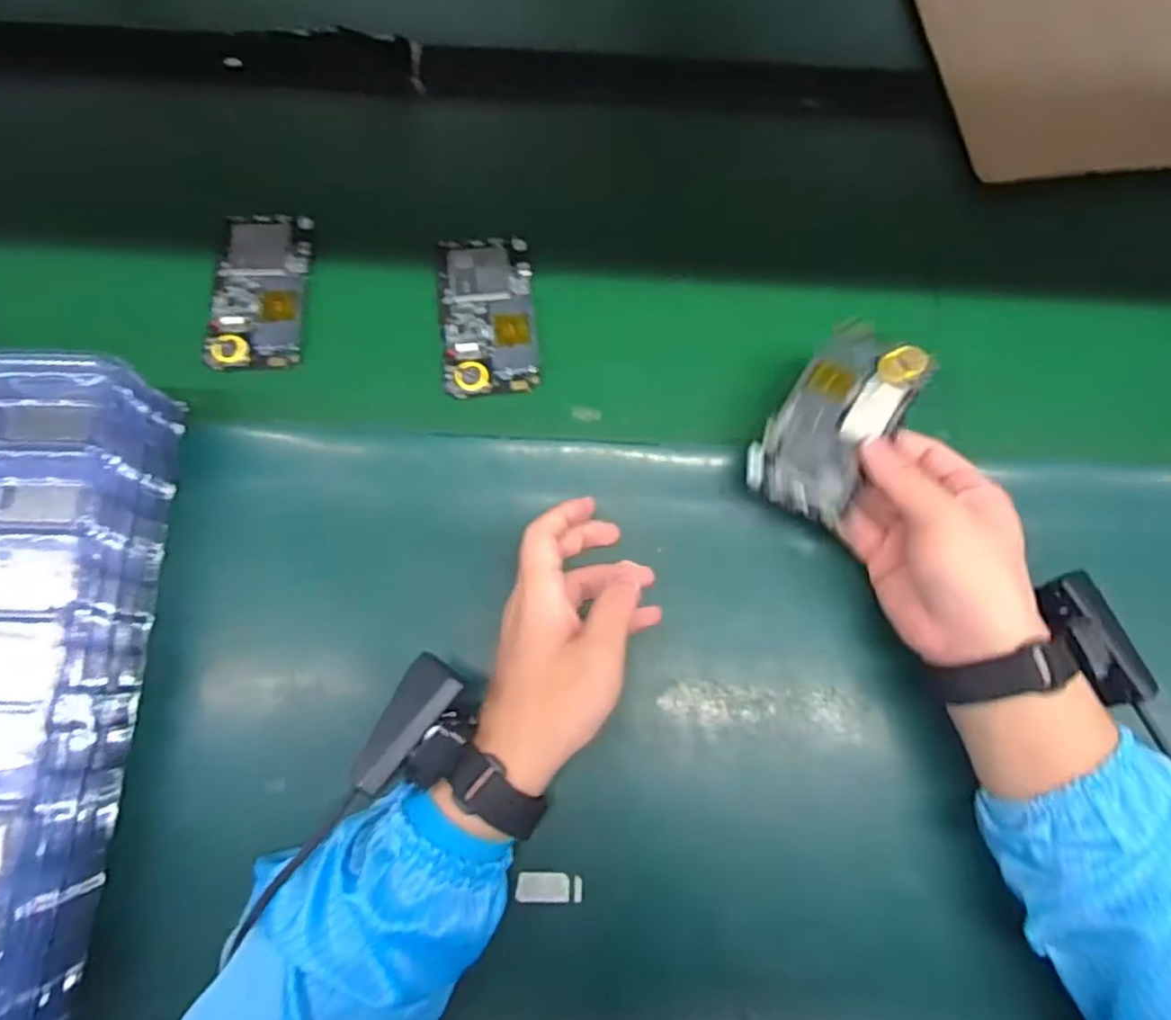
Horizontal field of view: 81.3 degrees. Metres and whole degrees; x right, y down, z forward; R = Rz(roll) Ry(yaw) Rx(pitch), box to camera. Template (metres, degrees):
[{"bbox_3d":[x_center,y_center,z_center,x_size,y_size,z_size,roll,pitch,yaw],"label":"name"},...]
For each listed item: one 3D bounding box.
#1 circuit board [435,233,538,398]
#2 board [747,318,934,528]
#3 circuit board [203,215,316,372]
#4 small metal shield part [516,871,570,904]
[{"bbox_3d":[-0.070,-0.141,0.485,0.067,0.008,0.122,-7,72,-3],"label":"circuit board"},{"bbox_3d":[0.151,-0.056,0.409,0.064,0.008,0.129,34,78,10],"label":"board"},{"bbox_3d":[-0.231,-0.157,0.486,0.066,0.006,0.123,-1,71,-1],"label":"circuit board"},{"bbox_3d":[-0.024,0.215,0.389,0.030,0.004,0.016,2,71,1],"label":"small metal shield part"}]

